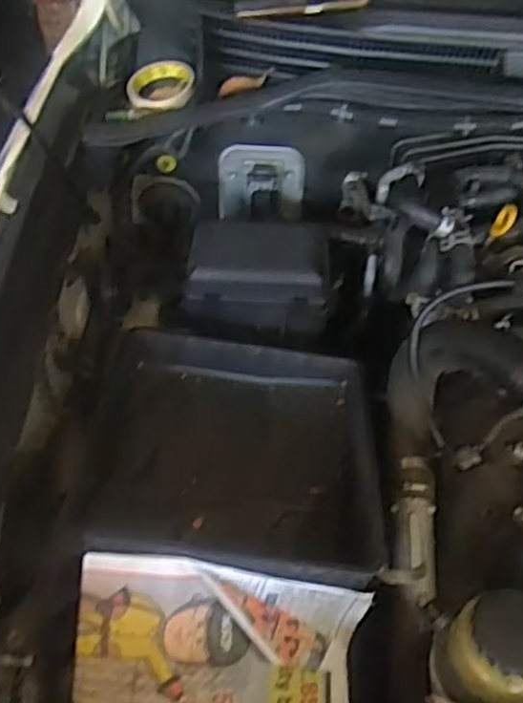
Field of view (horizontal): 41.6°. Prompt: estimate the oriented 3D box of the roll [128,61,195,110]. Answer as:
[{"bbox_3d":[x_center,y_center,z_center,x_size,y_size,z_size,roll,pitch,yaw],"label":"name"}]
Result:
[{"bbox_3d":[-0.135,-0.357,0.918,0.088,0.025,0.095,-8,49,-8],"label":"roll"}]

